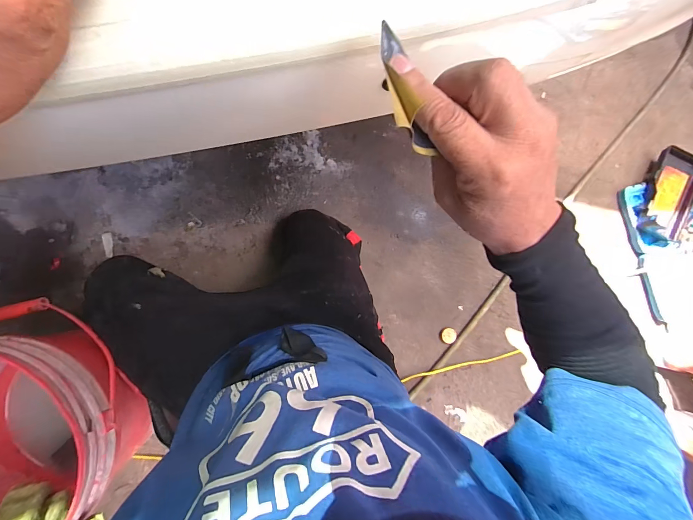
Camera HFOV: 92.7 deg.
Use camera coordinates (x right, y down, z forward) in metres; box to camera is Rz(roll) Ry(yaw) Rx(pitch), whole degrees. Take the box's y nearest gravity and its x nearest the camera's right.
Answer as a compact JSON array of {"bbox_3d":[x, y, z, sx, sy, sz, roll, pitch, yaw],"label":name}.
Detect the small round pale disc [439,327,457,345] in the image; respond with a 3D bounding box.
[{"bbox_3d":[0.263,0.196,0.853,0.040,0.019,0.042,0,86,-7],"label":"small round pale disc"}]

